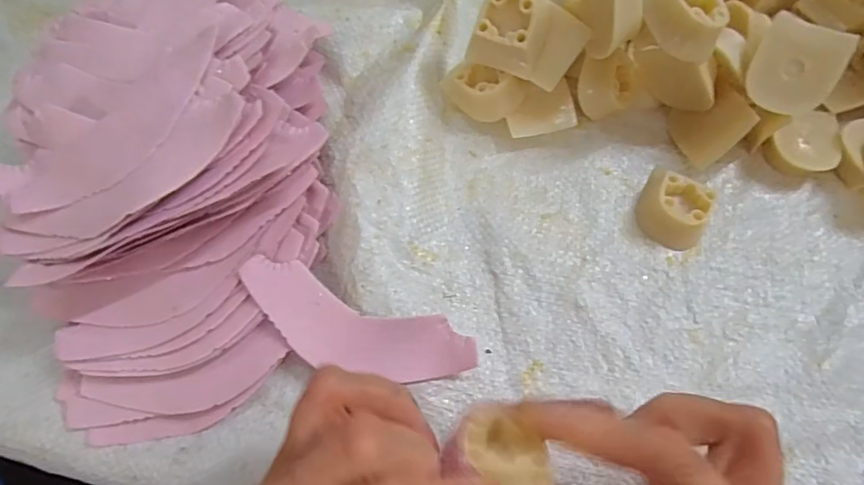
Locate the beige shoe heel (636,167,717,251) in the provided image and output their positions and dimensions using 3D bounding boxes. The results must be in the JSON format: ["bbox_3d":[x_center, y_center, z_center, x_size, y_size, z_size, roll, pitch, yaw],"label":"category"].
[{"bbox_3d":[0.134,-0.019,0.286,0.034,0.017,0.038,22,70,7],"label":"beige shoe heel"}]

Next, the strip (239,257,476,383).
[{"bbox_3d":[-0.037,0.040,0.243,0.112,0.009,0.037,18,69,6],"label":"strip"}]

